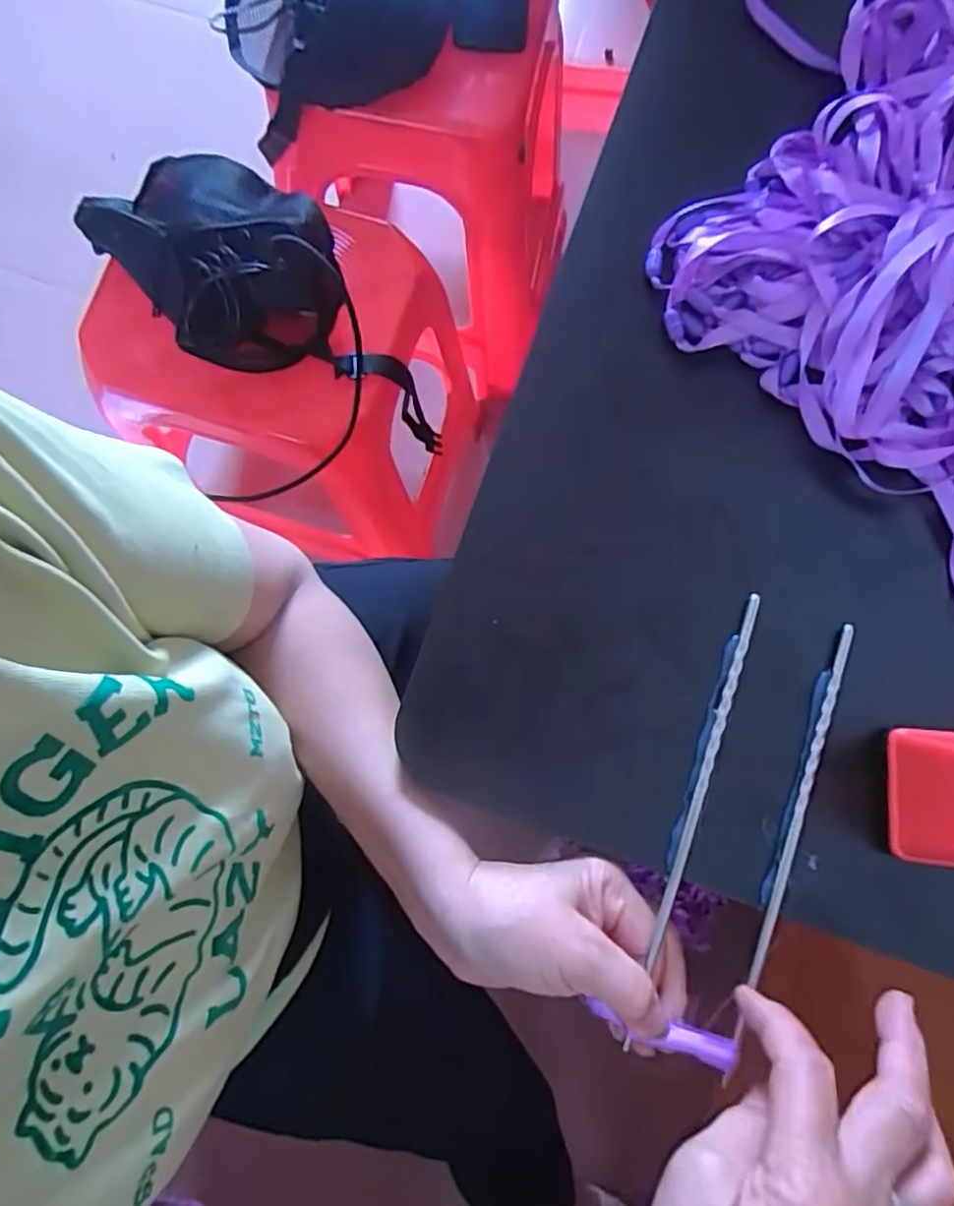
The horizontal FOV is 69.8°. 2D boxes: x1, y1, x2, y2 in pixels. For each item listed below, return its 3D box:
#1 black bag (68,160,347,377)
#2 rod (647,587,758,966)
[{"bbox_3d":[-0.245,-0.339,0.649,0.171,0.099,0.259,-40,82,-6],"label":"black bag"},{"bbox_3d":[0.105,0.101,0.331,0.007,0.011,0.221,19,82,3],"label":"rod"}]

